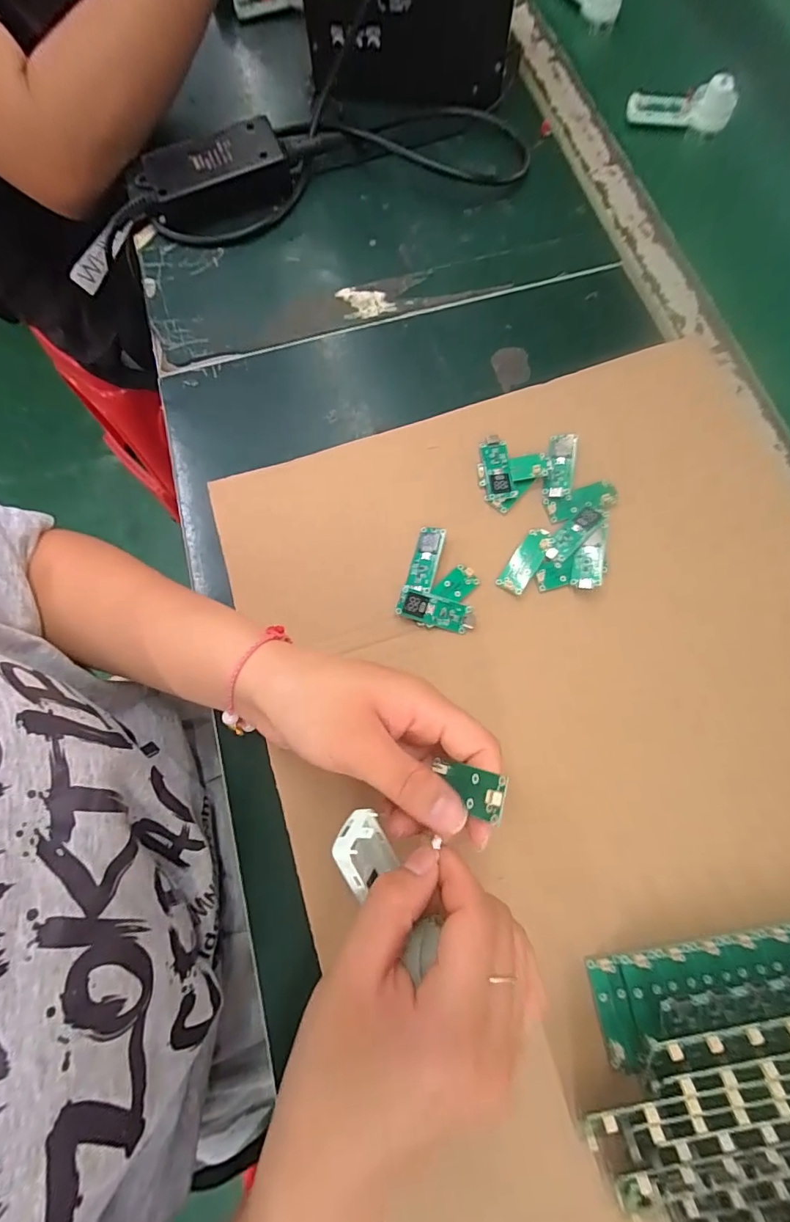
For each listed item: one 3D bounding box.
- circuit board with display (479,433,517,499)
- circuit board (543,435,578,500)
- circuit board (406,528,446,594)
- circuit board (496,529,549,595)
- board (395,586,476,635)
[{"bbox_3d":[0.073,-0.102,0.333,0.020,0.006,0.049,-3,74,1],"label":"circuit board with display"},{"bbox_3d":[0.119,-0.104,0.331,0.020,0.008,0.051,12,75,5],"label":"circuit board"},{"bbox_3d":[0.021,-0.035,0.313,0.017,0.006,0.047,13,75,5],"label":"circuit board"},{"bbox_3d":[0.089,-0.035,0.314,0.018,0.004,0.050,33,78,10],"label":"circuit board"},{"bbox_3d":[0.027,0.000,0.304,0.051,0.005,0.020,17,93,-4],"label":"board"}]

